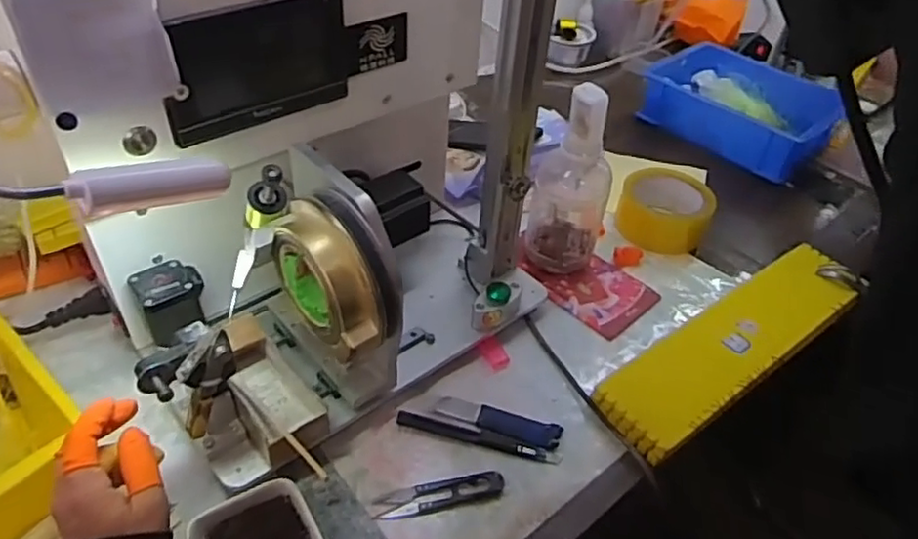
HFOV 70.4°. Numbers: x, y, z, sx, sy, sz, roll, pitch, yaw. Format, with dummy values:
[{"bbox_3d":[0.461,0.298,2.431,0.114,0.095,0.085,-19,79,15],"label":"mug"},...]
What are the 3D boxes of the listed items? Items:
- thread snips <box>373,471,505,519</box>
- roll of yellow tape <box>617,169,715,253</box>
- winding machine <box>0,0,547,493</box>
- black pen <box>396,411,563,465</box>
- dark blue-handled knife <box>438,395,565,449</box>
[{"bbox_3d":[-0.014,0.173,0.505,0.099,0.010,0.023,-9,45,-14],"label":"thread snips"},{"bbox_3d":[0.241,-0.069,0.764,0.102,0.054,0.102,24,46,18],"label":"roll of yellow tape"},{"bbox_3d":[-0.088,-0.070,0.505,0.209,0.325,0.345,36,51,28],"label":"winding machine"},{"bbox_3d":[0.016,0.141,0.548,0.138,0.007,0.013,12,44,7],"label":"black pen"},{"bbox_3d":[0.034,0.130,0.559,0.106,0.005,0.024,14,44,9],"label":"dark blue-handled knife"}]

